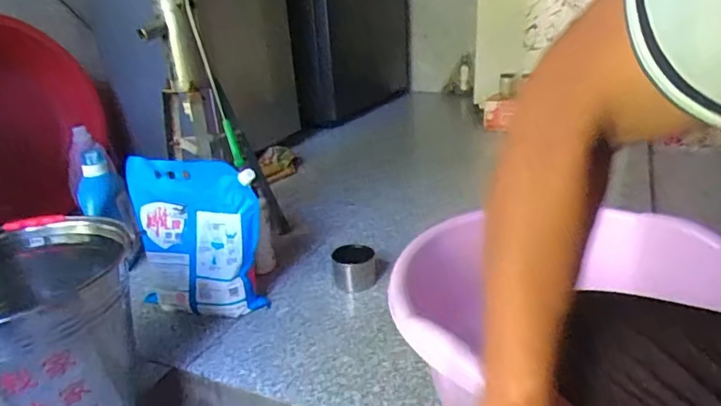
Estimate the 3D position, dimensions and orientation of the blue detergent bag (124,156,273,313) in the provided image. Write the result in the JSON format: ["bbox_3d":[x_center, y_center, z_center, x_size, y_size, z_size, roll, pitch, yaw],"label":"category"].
[{"bbox_3d":[-0.329,0.075,1.062,0.263,0.329,0.063,2,22,13],"label":"blue detergent bag"}]

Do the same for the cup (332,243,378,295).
[{"bbox_3d":[-0.013,0.140,1.166,0.092,0.077,0.093,-3,21,1],"label":"cup"}]

